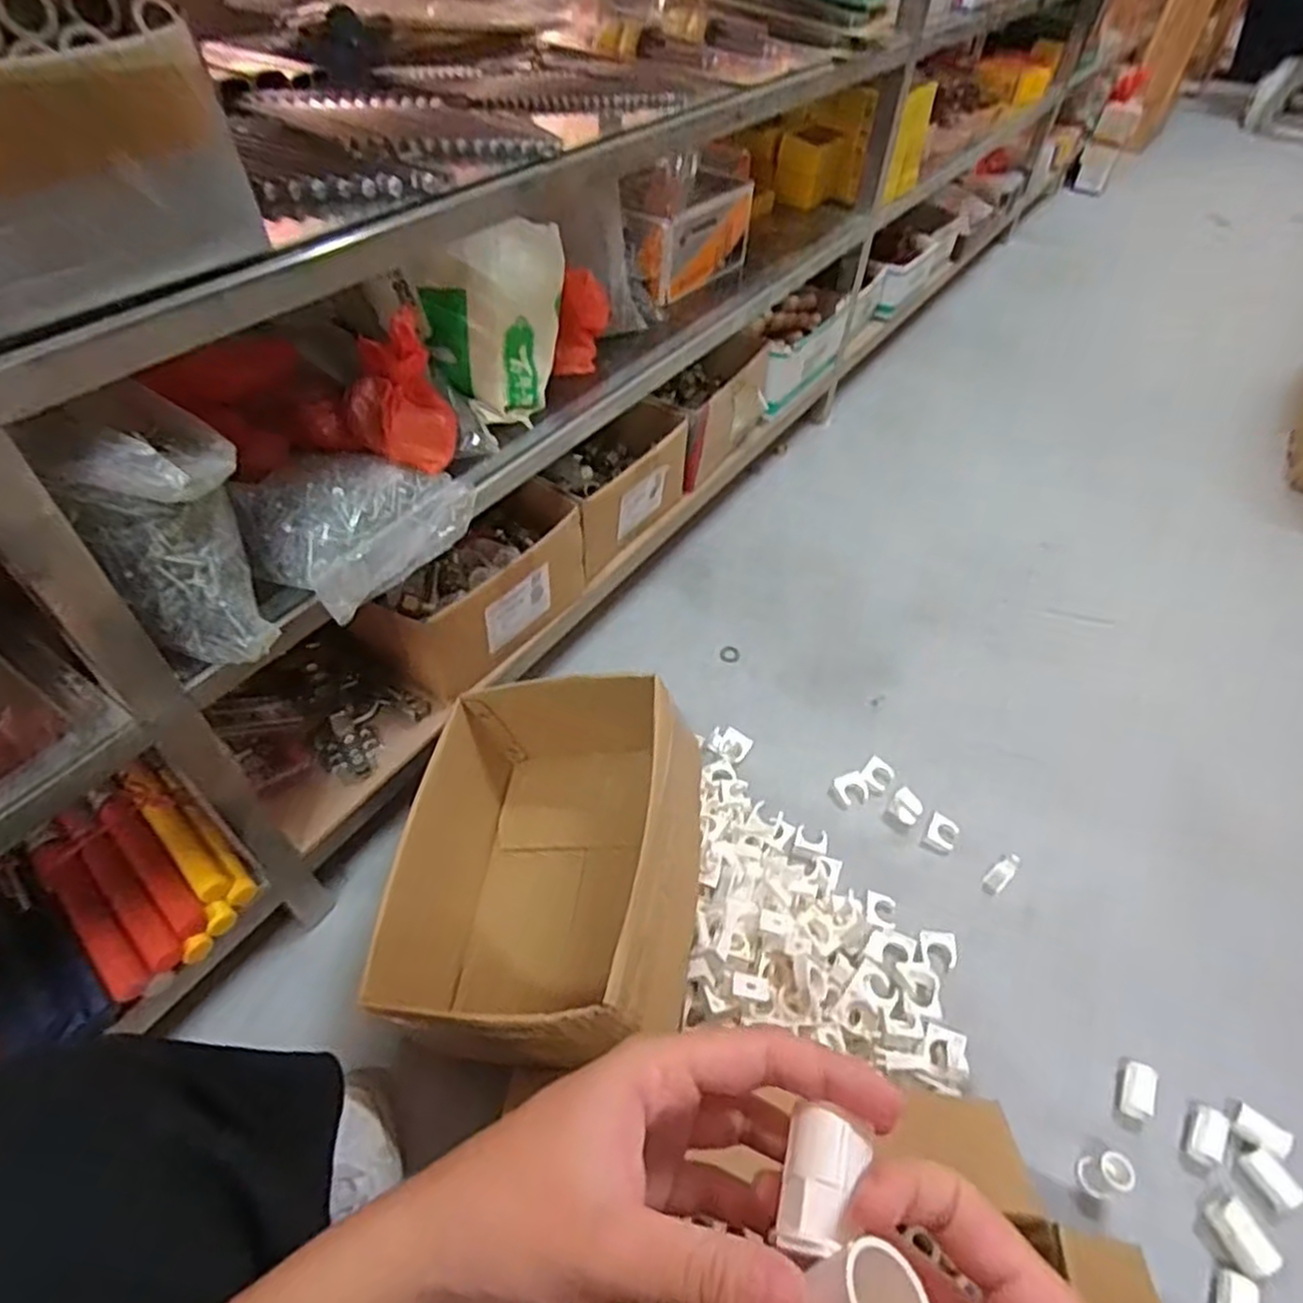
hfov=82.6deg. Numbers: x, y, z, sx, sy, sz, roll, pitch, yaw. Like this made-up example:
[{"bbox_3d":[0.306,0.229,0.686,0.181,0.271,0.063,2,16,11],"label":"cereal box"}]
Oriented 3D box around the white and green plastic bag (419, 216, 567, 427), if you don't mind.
[{"bbox_3d":[-0.138,-0.289,0.661,0.121,0.138,0.094,-3,49,-5],"label":"white and green plastic bag"}]

